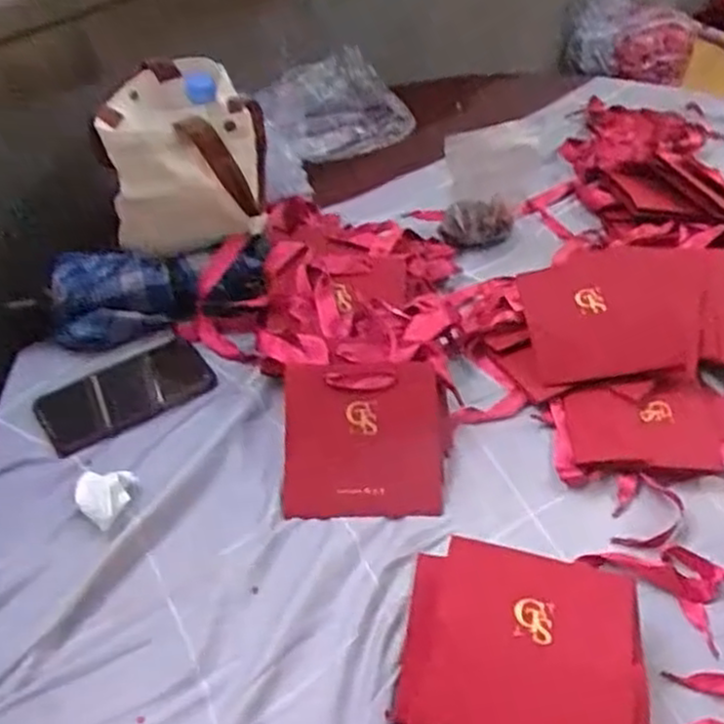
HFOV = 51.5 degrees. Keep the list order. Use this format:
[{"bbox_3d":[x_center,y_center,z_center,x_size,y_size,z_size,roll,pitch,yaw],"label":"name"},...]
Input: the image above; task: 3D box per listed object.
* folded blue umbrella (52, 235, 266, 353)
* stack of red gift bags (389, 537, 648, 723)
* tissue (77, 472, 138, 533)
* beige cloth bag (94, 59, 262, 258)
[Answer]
[{"bbox_3d":[-0.215,-0.081,0.801,0.226,0.061,0.099,-7,49,-10],"label":"folded blue umbrella"},{"bbox_3d":[0.114,0.221,0.554,0.166,0.072,0.143,10,48,5],"label":"stack of red gift bags"},{"bbox_3d":[-0.226,0.109,0.656,0.058,0.030,0.051,34,54,24],"label":"tissue"},{"bbox_3d":[-0.197,-0.220,0.820,0.156,0.162,0.150,-12,50,-14],"label":"beige cloth bag"}]

